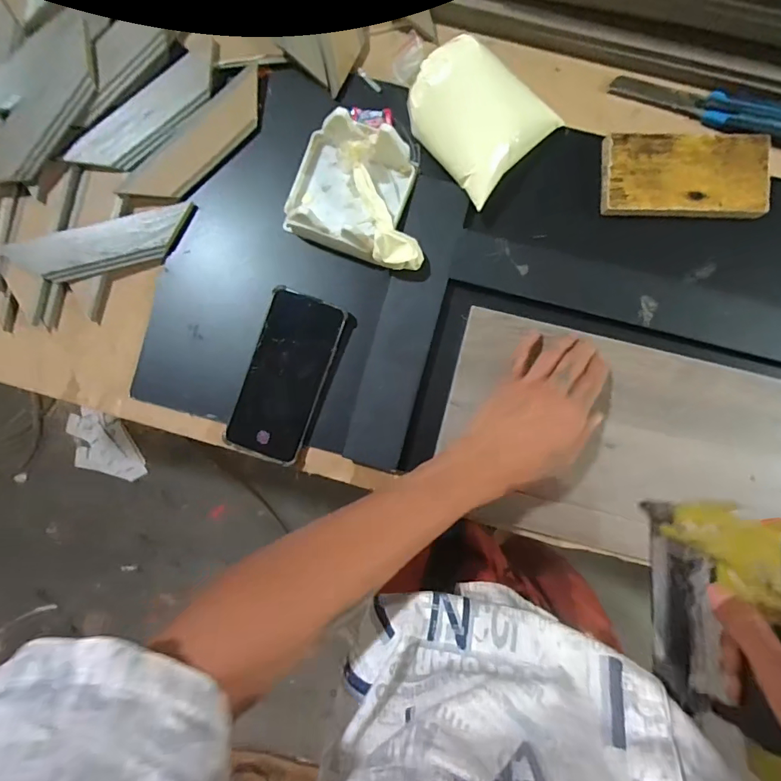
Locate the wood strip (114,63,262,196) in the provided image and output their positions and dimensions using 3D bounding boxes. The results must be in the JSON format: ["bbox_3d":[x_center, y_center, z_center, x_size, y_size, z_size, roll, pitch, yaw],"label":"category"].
[{"bbox_3d":[-0.191,-0.248,0.458,0.171,0.008,0.050,-45,88,1],"label":"wood strip"}]

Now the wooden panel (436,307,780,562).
[{"bbox_3d":[0.375,0.091,0.420,0.660,0.022,0.196,14,90,2],"label":"wooden panel"}]

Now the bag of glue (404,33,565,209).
[{"bbox_3d":[0.089,-0.262,0.424,0.120,0.050,0.126,-39,88,1],"label":"bag of glue"}]

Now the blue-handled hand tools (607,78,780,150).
[{"bbox_3d":[0.329,-0.279,0.449,0.214,0.016,0.037,21,90,2],"label":"blue-handled hand tools"}]

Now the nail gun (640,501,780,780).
[{"bbox_3d":[0.245,0.176,0.322,0.051,0.123,0.189,-1,89,2],"label":"nail gun"}]

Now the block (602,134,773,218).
[{"bbox_3d":[0.288,-0.210,0.443,0.152,0.015,0.075,3,89,2],"label":"block"}]

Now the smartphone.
[{"bbox_3d":[-0.103,-0.013,0.446,0.075,0.009,0.164,20,90,2],"label":"smartphone"}]

